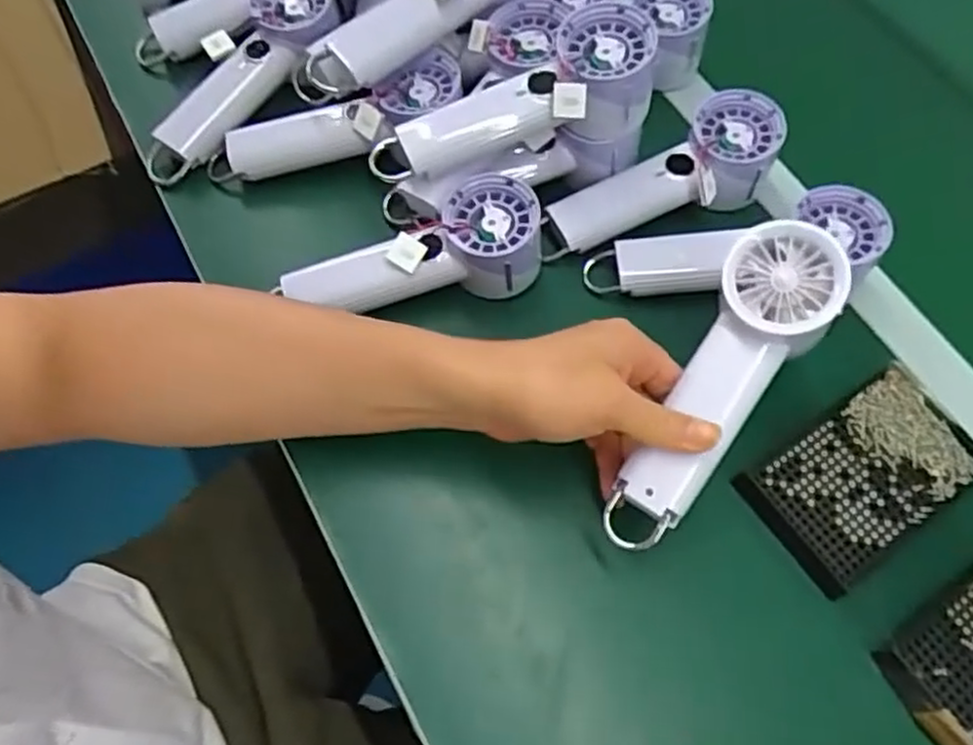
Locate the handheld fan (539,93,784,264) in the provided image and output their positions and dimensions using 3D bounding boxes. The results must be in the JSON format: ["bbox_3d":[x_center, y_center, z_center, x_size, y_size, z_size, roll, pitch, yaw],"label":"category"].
[{"bbox_3d":[0.127,-0.134,0.537,0.188,0.055,0.063,-26,67,3],"label":"handheld fan"}]

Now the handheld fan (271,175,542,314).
[{"bbox_3d":[-0.047,-0.077,0.504,0.174,0.062,0.062,-15,65,6],"label":"handheld fan"}]

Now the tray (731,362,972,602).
[{"bbox_3d":[0.236,0.064,0.459,0.139,0.015,0.082,-32,70,-16],"label":"tray"}]

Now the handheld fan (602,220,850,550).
[{"bbox_3d":[0.127,0.011,0.401,0.057,0.032,0.190,30,94,11],"label":"handheld fan"}]

